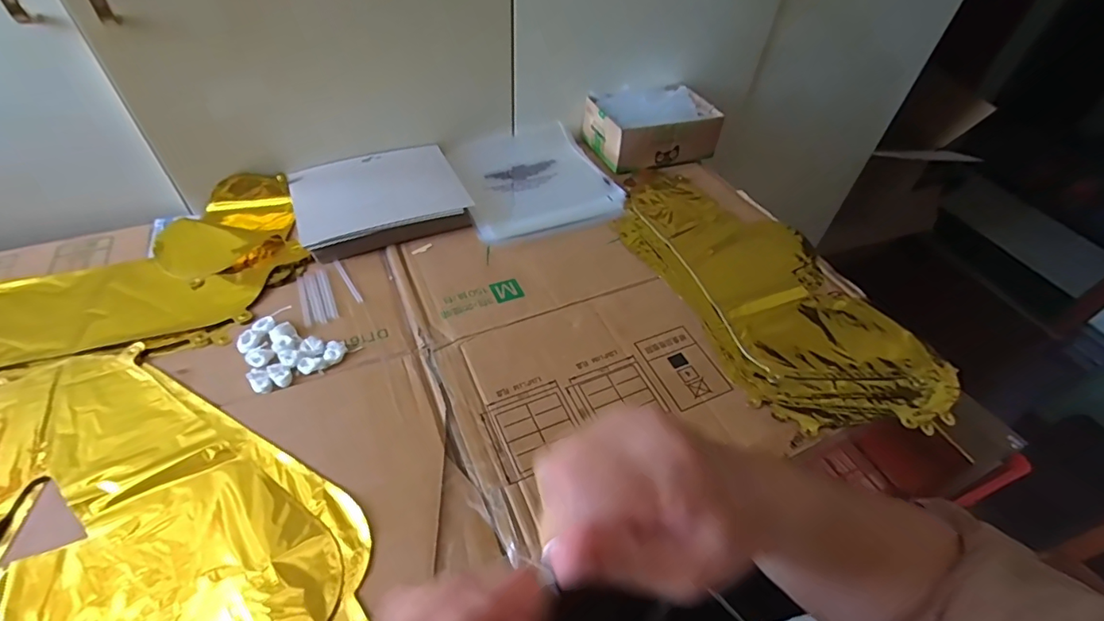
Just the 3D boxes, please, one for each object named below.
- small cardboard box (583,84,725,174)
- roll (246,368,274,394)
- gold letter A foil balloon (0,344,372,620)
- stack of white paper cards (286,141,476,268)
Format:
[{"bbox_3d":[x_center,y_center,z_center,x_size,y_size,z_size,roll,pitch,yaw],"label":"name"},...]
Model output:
[{"bbox_3d":[0.156,-0.292,0.773,0.186,0.064,0.135,-10,51,-14],"label":"small cardboard box"},{"bbox_3d":[-0.274,0.066,0.460,0.016,0.007,0.027,-31,58,-28],"label":"roll"},{"bbox_3d":[-0.369,0.165,0.360,0.407,0.012,0.343,-15,52,-18],"label":"gold letter A foil balloon"},{"bbox_3d":[-0.226,-0.152,0.645,0.202,0.025,0.170,-18,53,-20],"label":"stack of white paper cards"}]

